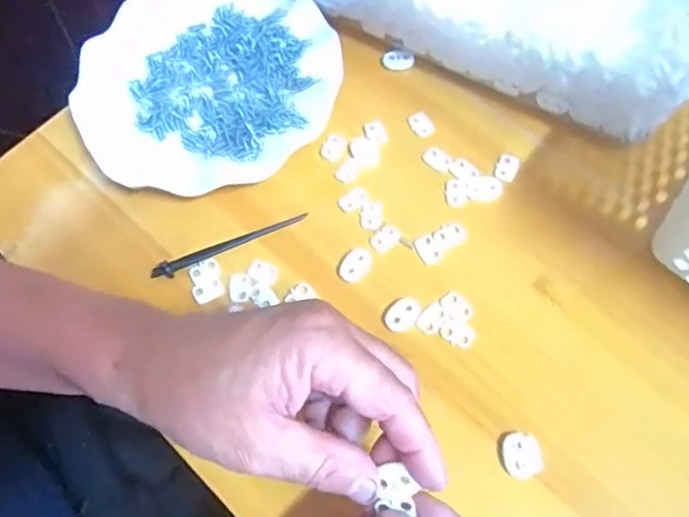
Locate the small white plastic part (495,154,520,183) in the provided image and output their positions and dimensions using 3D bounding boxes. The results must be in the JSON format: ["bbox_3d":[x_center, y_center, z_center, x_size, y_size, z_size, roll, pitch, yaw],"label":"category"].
[{"bbox_3d":[0.107,-0.060,0.391,0.014,0.004,0.021,17,70,11],"label":"small white plastic part"}]

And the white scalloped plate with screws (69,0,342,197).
[{"bbox_3d":[-0.097,-0.129,0.423,0.180,0.018,0.172,-1,67,3],"label":"white scalloped plate with screws"}]

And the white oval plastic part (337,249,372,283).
[{"bbox_3d":[0.007,0.003,0.368,0.017,0.006,0.024,35,74,16],"label":"white oval plastic part"}]

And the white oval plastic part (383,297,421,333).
[{"bbox_3d":[0.035,0.034,0.354,0.024,0.004,0.017,-43,71,-13],"label":"white oval plastic part"}]

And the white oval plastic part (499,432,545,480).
[{"bbox_3d":[0.095,0.105,0.318,0.021,0.004,0.023,-5,67,2],"label":"white oval plastic part"}]

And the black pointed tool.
[{"bbox_3d":[-0.074,-0.010,0.380,0.103,0.006,0.009,-24,68,-6],"label":"black pointed tool"}]

